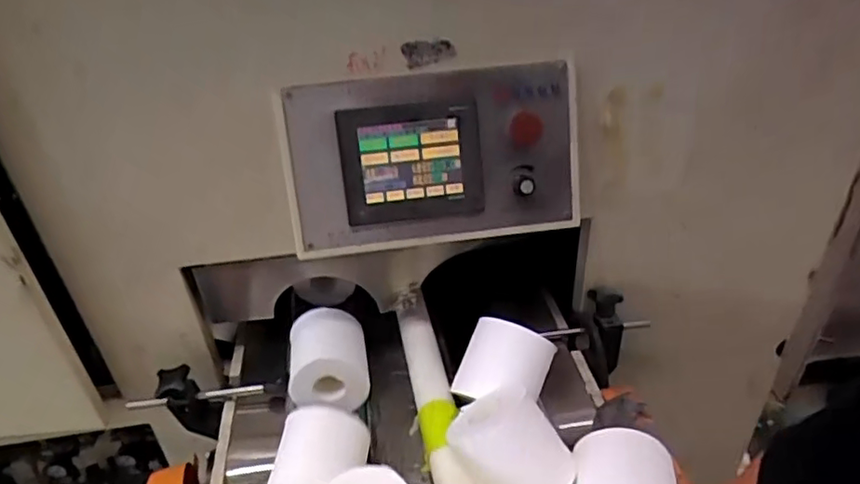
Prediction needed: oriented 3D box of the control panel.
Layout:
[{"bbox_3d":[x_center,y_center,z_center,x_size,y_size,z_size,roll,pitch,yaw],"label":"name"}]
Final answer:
[{"bbox_3d":[0.005,-0.090,0.668,0.330,0.188,0.063,-7,20,-1],"label":"control panel"}]

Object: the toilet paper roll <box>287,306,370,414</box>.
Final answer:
[{"bbox_3d":[-0.138,0.154,0.807,0.101,0.087,0.105,-7,34,-6],"label":"toilet paper roll"}]

